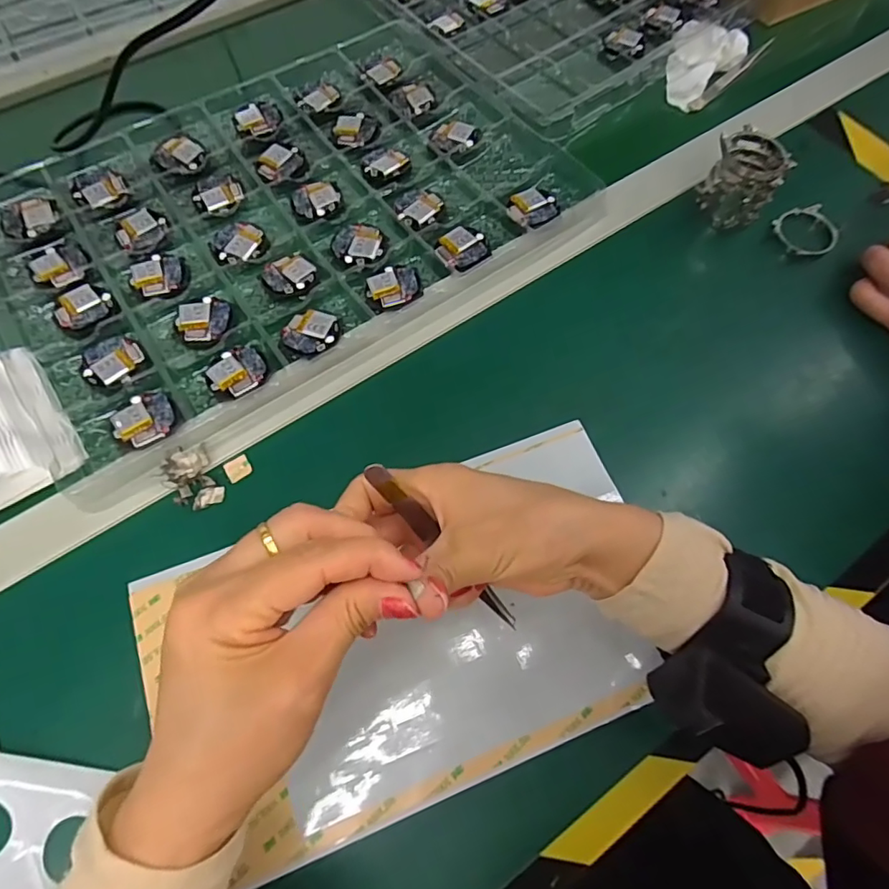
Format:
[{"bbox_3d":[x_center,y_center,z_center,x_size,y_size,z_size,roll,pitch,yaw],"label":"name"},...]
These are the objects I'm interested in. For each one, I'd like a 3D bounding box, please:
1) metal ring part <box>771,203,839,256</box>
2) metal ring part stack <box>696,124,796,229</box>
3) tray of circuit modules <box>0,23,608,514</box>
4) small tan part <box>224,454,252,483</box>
[{"bbox_3d":[0.289,-0.168,0.430,0.048,0.009,0.043,-11,74,0],"label":"metal ring part"},{"bbox_3d":[0.231,-0.206,0.424,0.052,0.052,0.045,21,68,8],"label":"metal ring part stack"},{"bbox_3d":[-0.131,-0.191,0.432,0.429,0.018,0.307,-35,71,-14],"label":"tray of circuit modules"},{"bbox_3d":[-0.134,0.015,0.352,0.016,0.004,0.016,-29,70,-12],"label":"small tan part"}]

